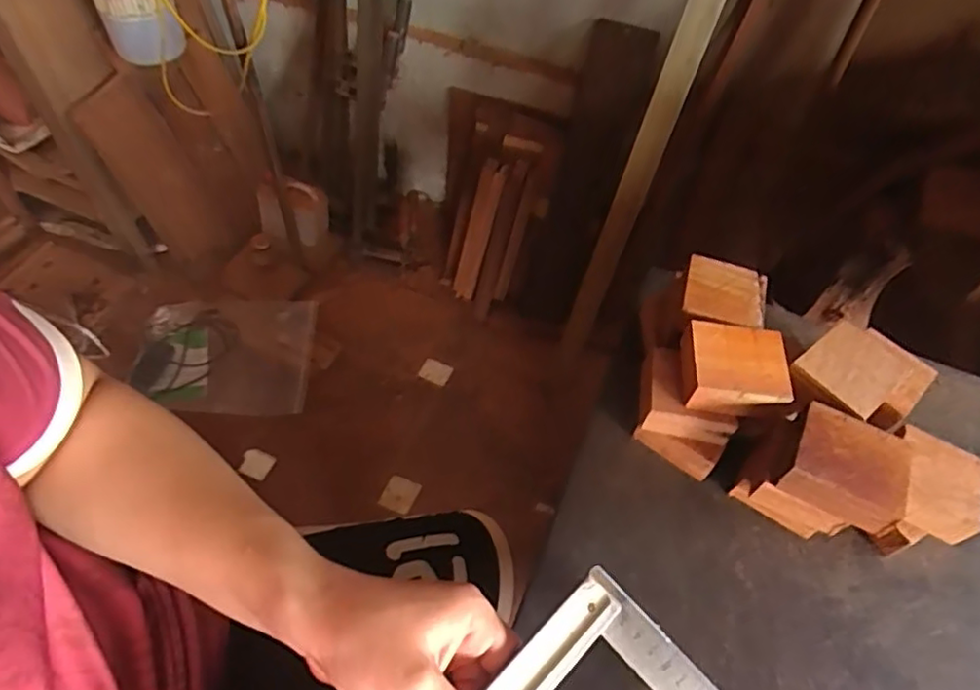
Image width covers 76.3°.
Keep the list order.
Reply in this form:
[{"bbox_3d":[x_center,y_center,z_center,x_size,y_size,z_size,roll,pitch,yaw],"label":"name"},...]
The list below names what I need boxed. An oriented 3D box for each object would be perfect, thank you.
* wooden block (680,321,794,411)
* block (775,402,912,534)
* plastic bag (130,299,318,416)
[{"bbox_3d":[0.163,0.015,0.419,0.065,0.022,0.055,11,54,3],"label":"wooden block"},{"bbox_3d":[0.218,0.075,0.383,0.062,0.026,0.055,27,56,14],"label":"block"},{"bbox_3d":[-0.613,0.018,1.466,0.389,0.047,0.300,1,64,4],"label":"plastic bag"}]

